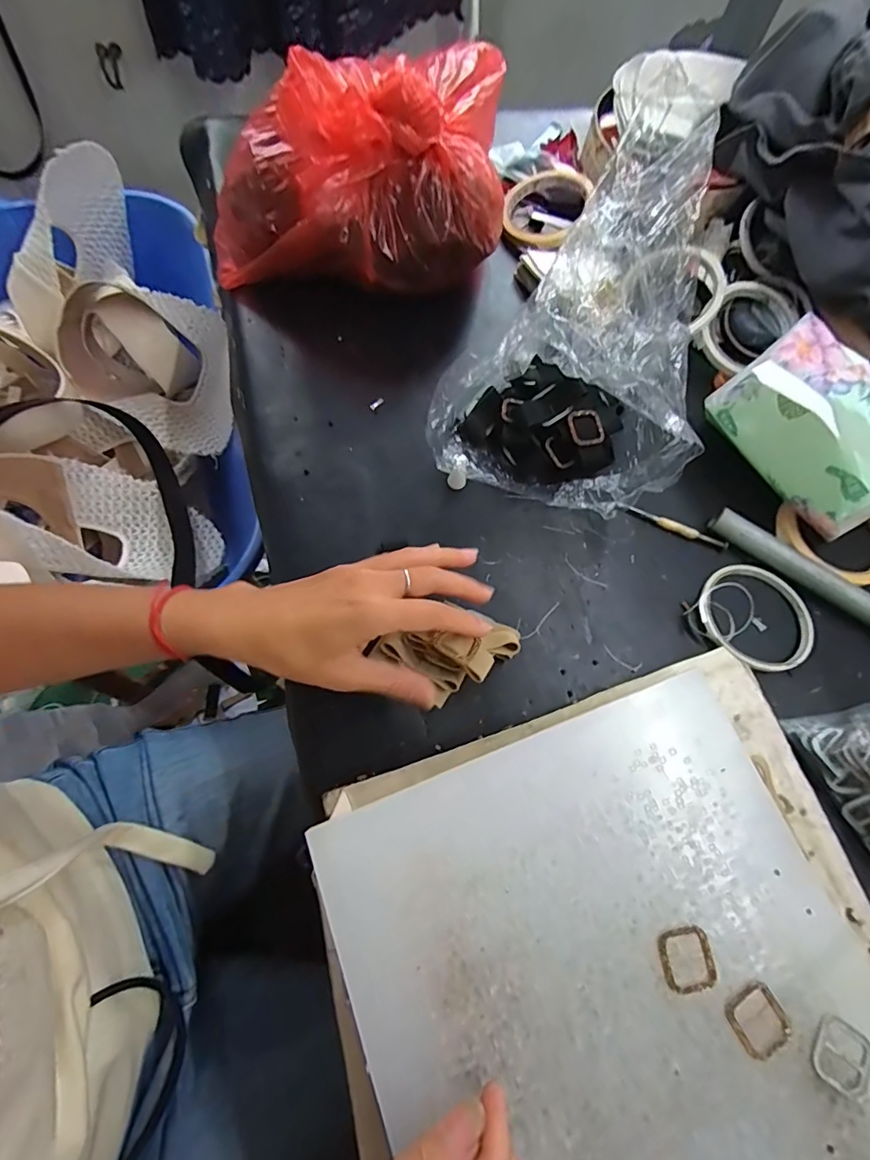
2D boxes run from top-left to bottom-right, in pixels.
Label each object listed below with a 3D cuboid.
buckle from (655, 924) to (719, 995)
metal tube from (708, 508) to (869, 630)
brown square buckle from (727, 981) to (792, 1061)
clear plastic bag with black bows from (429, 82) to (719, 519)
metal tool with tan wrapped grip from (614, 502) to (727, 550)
[{"bbox_3d":[0.132,0.199,0.257,0.028,0.004,0.028,-7,70,-7],"label":"buckle"},{"bbox_3d":[0.311,0.008,0.384,0.203,0.019,0.020,35,71,9],"label":"metal tube"},{"bbox_3d":[0.166,0.224,0.250,0.027,0.004,0.029,-25,73,-13],"label":"brown square buckle"},{"bbox_3d":[0.108,-0.196,0.376,0.170,0.147,0.266,14,69,0],"label":"clear plastic bag with black bows"},{"bbox_3d":[0.194,-0.045,0.403,0.092,0.005,0.008,23,69,5],"label":"metal tool with tan wrapped grip"}]

